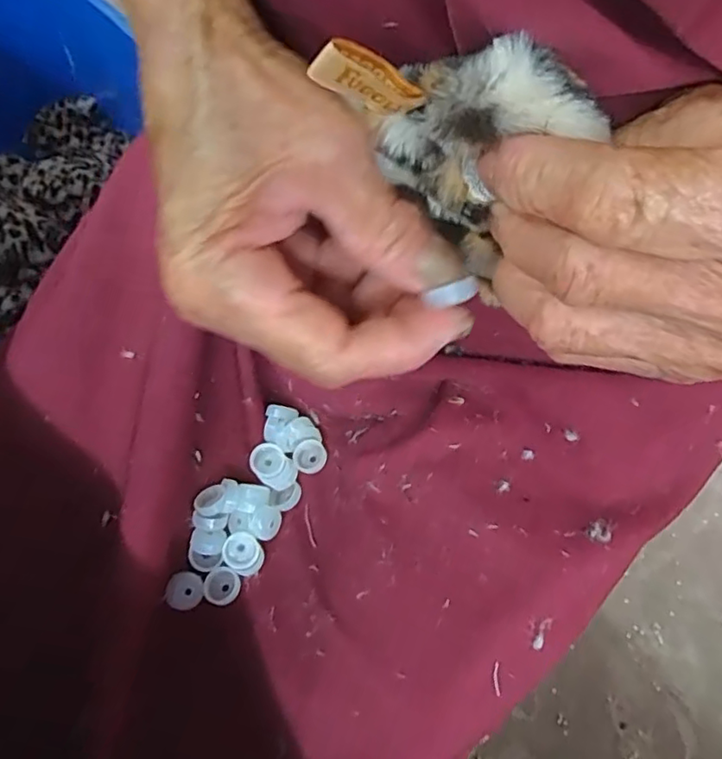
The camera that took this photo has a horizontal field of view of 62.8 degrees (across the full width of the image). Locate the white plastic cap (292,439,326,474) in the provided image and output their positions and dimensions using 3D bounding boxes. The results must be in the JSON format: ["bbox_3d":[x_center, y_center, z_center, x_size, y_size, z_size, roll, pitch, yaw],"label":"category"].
[{"bbox_3d":[-0.026,0.039,0.296,0.016,0.008,0.016,2,65,-4],"label":"white plastic cap"}]

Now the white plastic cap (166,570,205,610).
[{"bbox_3d":[-0.081,0.097,0.271,0.015,0.006,0.016,2,65,-4],"label":"white plastic cap"}]

